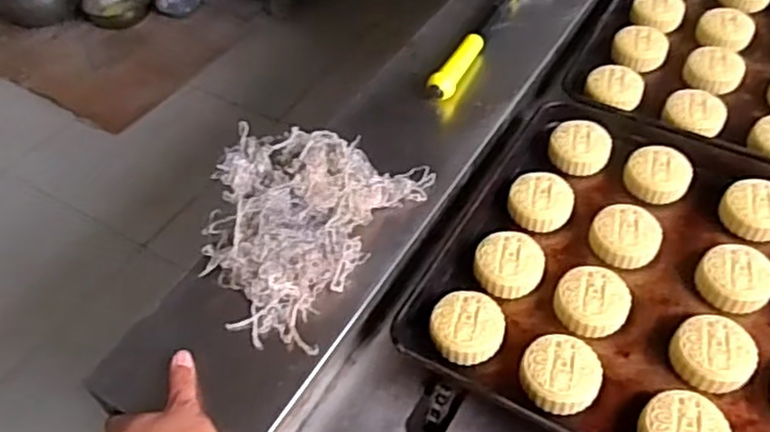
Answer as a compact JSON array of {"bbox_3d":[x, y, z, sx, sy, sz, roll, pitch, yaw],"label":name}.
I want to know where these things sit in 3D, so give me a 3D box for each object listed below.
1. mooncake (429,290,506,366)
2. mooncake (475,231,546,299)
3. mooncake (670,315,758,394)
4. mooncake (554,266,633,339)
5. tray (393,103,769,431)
[{"bbox_3d":[0.077,0.102,0.626,0.065,0.026,0.062,0,47,3],"label":"mooncake"},{"bbox_3d":[0.124,0.047,0.669,0.065,0.024,0.062,-1,47,2],"label":"mooncake"},{"bbox_3d":[0.292,0.124,0.601,0.064,0.033,0.065,-1,47,2],"label":"mooncake"},{"bbox_3d":[0.198,0.083,0.644,0.068,0.033,0.063,-1,47,2],"label":"mooncake"},{"bbox_3d":[0.354,0.098,0.622,0.590,0.053,0.384,23,52,22],"label":"tray"}]

